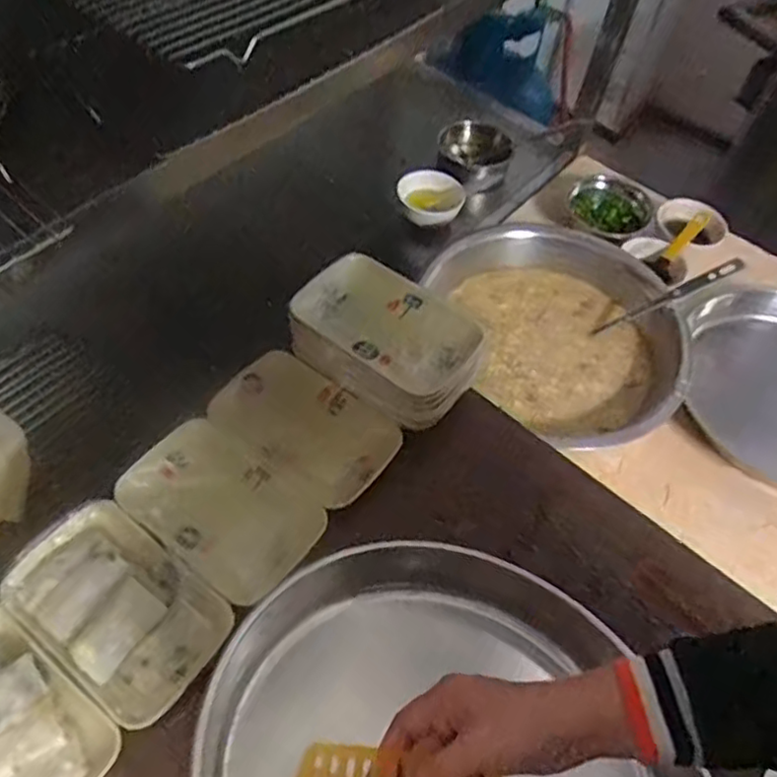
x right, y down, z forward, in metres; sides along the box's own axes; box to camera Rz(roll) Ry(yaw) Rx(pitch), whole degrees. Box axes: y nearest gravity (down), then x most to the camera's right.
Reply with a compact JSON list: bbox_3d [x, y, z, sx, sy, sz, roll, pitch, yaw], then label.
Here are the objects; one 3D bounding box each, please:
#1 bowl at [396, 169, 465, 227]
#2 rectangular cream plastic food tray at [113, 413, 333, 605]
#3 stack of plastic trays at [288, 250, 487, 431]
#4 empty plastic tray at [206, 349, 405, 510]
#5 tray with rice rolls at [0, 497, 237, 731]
[{"bbox_3d":[0.072,-0.318,1.096,0.100,0.037,0.103,2,56,-3],"label":"bowl"},{"bbox_3d":[-0.163,0.114,0.635,0.185,0.022,0.118,34,60,18],"label":"rectangular cream plastic food tray"},{"bbox_3d":[0.000,-0.050,0.702,0.194,0.065,0.139,30,59,16],"label":"stack of plastic trays"},{"bbox_3d":[-0.087,0.038,0.689,0.185,0.018,0.117,34,60,18],"label":"empty plastic tray"},{"bbox_3d":[-0.235,0.183,0.565,0.184,0.021,0.118,33,60,17],"label":"tray with rice rolls"}]

